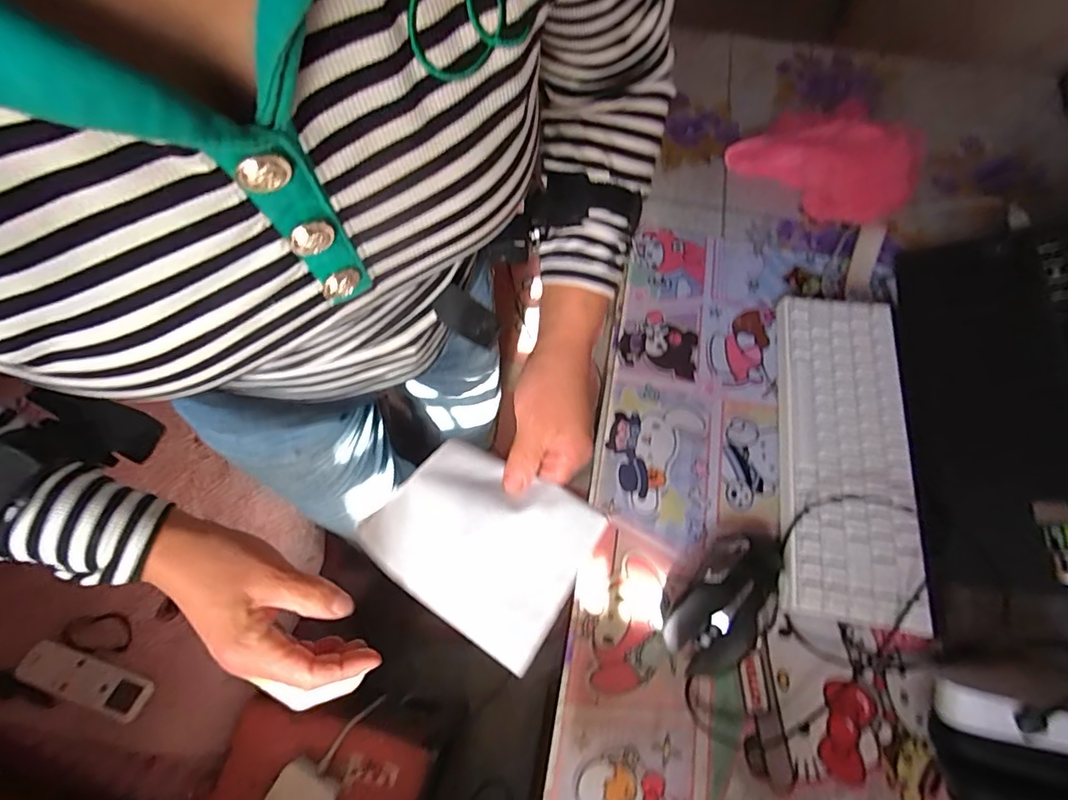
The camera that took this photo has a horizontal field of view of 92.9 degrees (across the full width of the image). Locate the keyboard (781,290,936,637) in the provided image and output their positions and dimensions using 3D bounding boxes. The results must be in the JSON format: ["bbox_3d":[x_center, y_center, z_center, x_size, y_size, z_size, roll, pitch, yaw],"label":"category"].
[{"bbox_3d":[0.283,0.041,0.469,0.103,0.038,0.307,9,67,6],"label":"keyboard"}]

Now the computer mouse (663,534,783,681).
[{"bbox_3d":[0.159,0.159,0.410,0.127,0.038,0.075,-33,69,-12],"label":"computer mouse"}]

